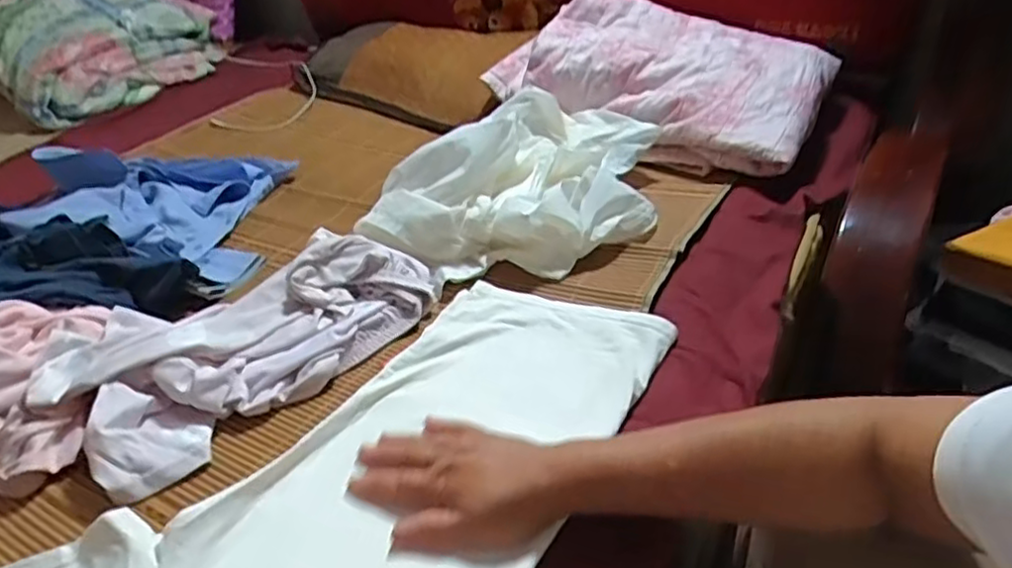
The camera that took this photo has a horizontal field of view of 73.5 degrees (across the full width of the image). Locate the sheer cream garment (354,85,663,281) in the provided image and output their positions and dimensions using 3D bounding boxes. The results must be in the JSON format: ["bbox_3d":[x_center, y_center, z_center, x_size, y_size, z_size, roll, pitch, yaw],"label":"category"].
[{"bbox_3d":[0.020,-0.150,0.870,0.318,0.130,0.314,0,33,8],"label":"sheer cream garment"}]

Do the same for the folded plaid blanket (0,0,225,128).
[{"bbox_3d":[-0.927,-0.559,1.526,0.536,0.234,0.462,25,45,37],"label":"folded plaid blanket"}]

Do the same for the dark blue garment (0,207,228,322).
[{"bbox_3d":[-0.601,-0.014,0.795,0.475,0.099,0.206,6,34,17],"label":"dark blue garment"}]

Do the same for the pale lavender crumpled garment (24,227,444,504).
[{"bbox_3d":[-0.268,0.038,0.695,0.225,0.059,0.360,20,40,33],"label":"pale lavender crumpled garment"}]

